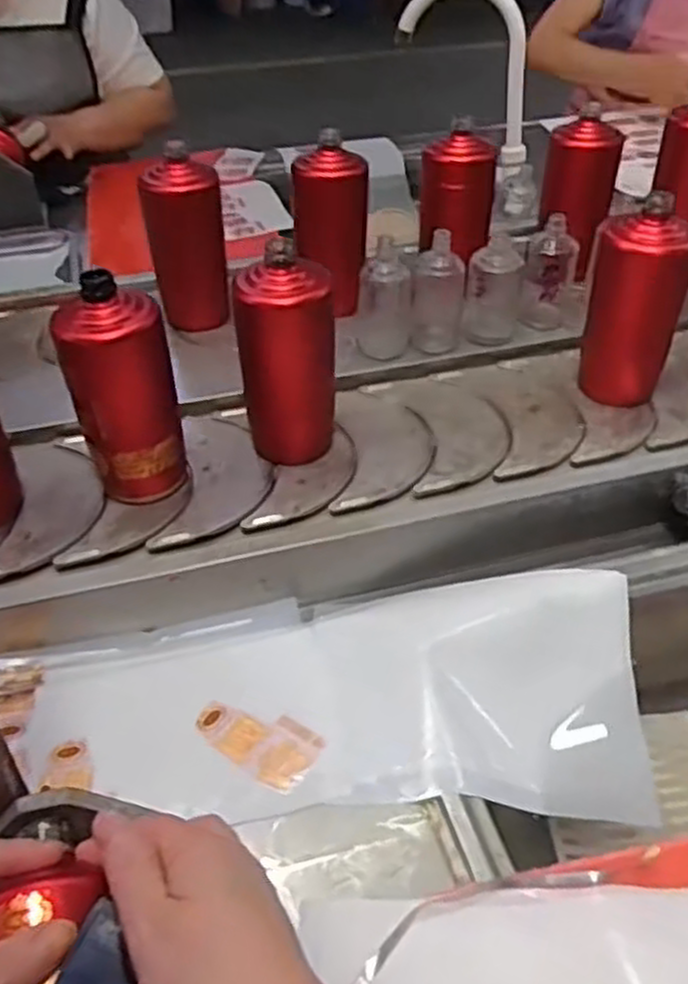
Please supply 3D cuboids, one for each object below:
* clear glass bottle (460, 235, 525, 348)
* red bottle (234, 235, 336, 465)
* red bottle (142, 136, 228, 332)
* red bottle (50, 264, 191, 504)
[{"bbox_3d":[0.157,-0.210,0.841,0.055,0.114,0.058,9,43,10],"label":"clear glass bottle"},{"bbox_3d":[-0.050,-0.110,0.690,0.071,0.183,0.064,30,50,29],"label":"red bottle"},{"bbox_3d":[-0.165,-0.258,0.864,0.080,0.188,0.078,-8,43,-8],"label":"red bottle"},{"bbox_3d":[-0.176,-0.074,0.654,0.076,0.191,0.064,-8,43,-8],"label":"red bottle"}]

